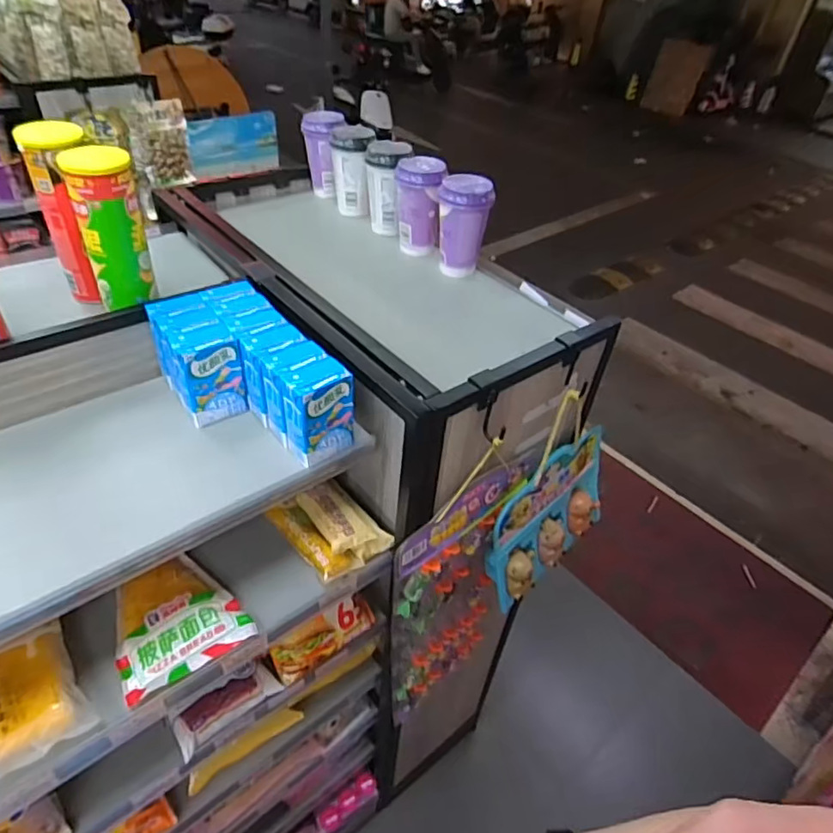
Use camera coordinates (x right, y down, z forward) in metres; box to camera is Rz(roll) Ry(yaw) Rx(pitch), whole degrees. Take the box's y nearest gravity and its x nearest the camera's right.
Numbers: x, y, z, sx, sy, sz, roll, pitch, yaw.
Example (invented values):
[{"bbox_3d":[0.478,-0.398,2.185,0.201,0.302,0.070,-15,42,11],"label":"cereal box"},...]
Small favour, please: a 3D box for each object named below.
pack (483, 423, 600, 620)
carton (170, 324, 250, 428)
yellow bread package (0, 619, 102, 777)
[{"bbox_3d":[0.213,0.147,0.860,0.062,0.206,0.261,36,49,29],"label":"pack"},{"bbox_3d":[-0.243,-0.048,0.666,0.068,0.102,0.046,-18,47,-26],"label":"carton"},{"bbox_3d":[-0.387,0.277,0.564,0.088,0.039,0.123,-21,48,-28],"label":"yellow bread package"}]

